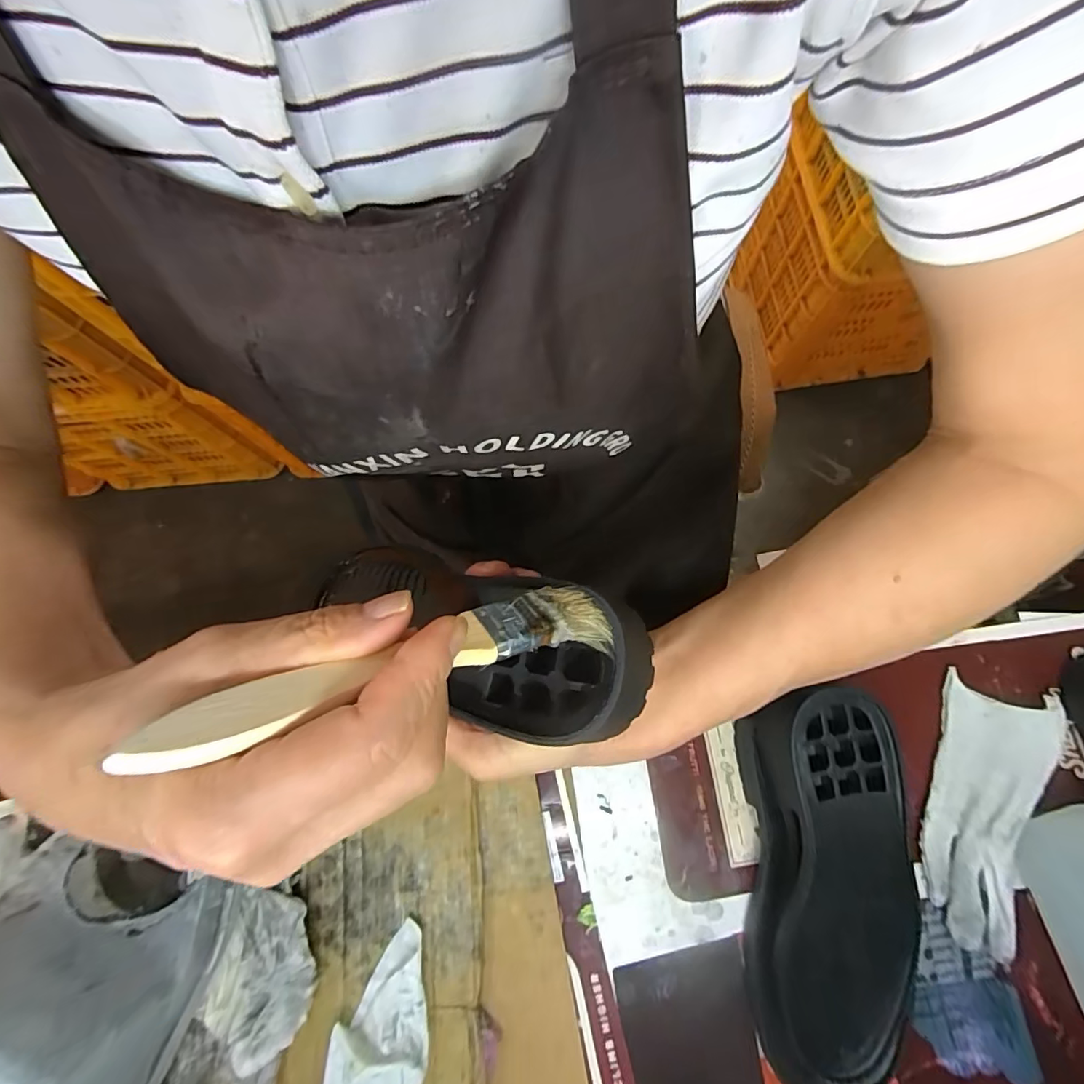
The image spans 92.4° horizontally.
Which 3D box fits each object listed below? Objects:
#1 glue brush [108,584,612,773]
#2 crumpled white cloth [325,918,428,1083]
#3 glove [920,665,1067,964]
[{"bbox_3d":[-0.041,0.038,0.162,0.141,0.017,0.027,-12,75,-34],"label":"glue brush"},{"bbox_3d":[-0.099,0.311,0.313,0.055,0.029,0.131,19,78,5],"label":"crumpled white cloth"},{"bbox_3d":[0.302,0.183,0.352,0.068,0.015,0.167,13,79,22],"label":"glove"}]

